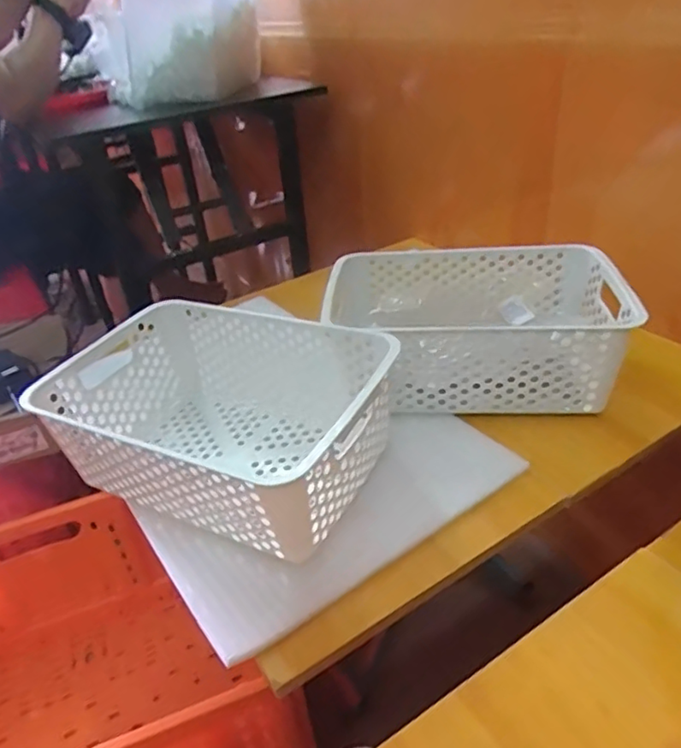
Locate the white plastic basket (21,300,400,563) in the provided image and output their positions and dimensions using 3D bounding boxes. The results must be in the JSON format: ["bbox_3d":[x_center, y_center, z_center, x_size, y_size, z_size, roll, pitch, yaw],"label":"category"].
[{"bbox_3d":[-0.111,0.038,0.583,0.309,0.115,0.219,10,38,24],"label":"white plastic basket"}]

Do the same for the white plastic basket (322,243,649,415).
[{"bbox_3d":[0.145,-0.055,0.689,0.303,0.114,0.219,-3,34,7],"label":"white plastic basket"}]

